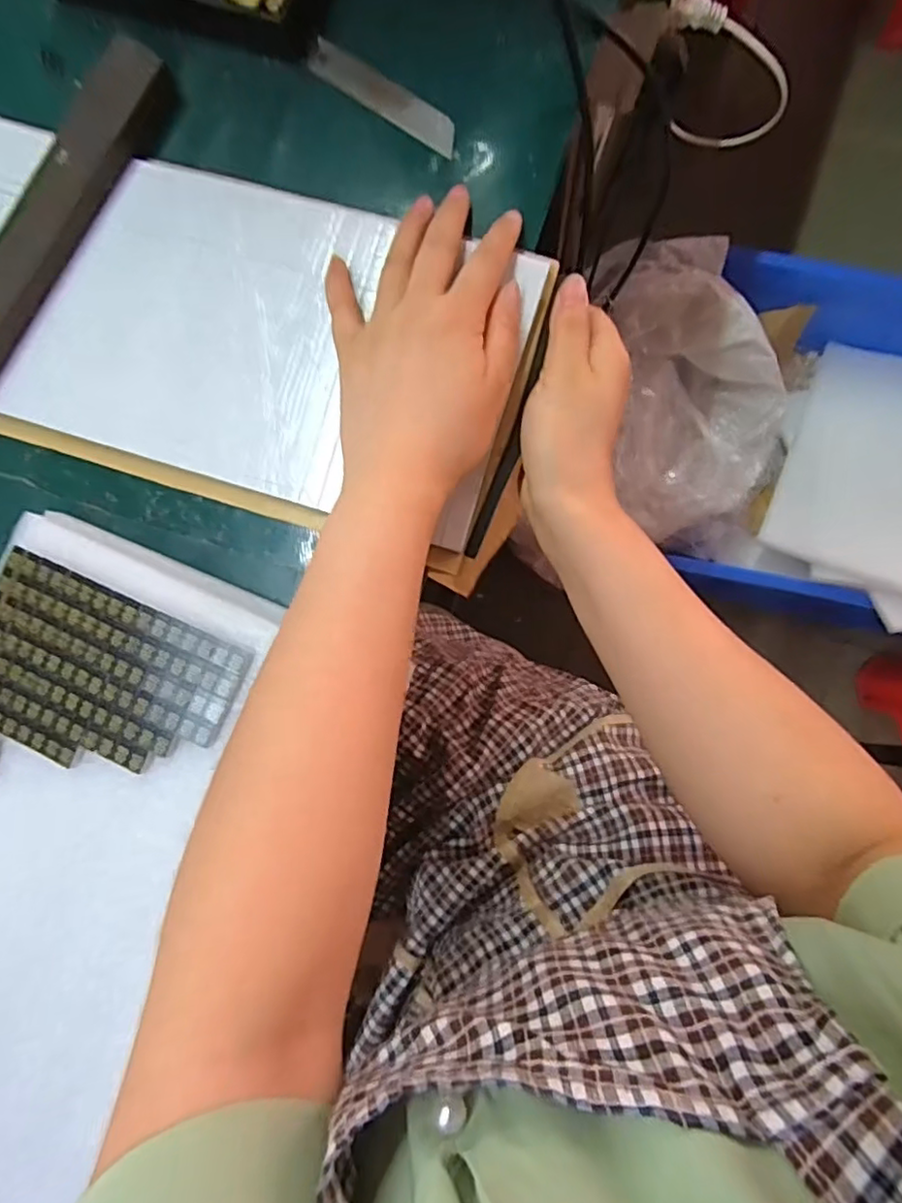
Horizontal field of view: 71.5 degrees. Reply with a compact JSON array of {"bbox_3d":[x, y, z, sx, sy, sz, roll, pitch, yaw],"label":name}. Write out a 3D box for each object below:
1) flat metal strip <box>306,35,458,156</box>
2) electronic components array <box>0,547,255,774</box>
[{"bbox_3d":[-0.035,-0.265,0.328,0.092,0.004,0.019,36,91,6],"label":"flat metal strip"},{"bbox_3d":[-0.171,0.040,0.301,0.131,0.004,0.089,23,90,6],"label":"electronic components array"}]

